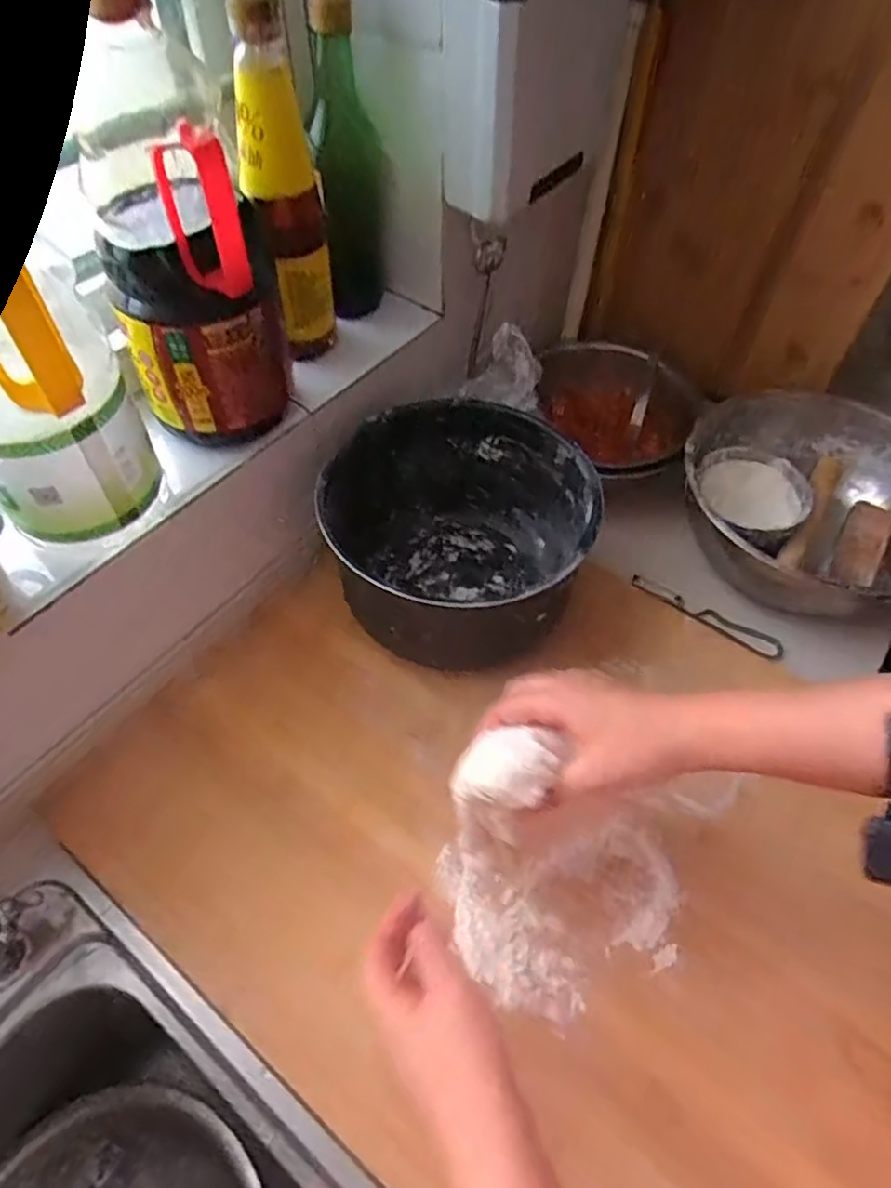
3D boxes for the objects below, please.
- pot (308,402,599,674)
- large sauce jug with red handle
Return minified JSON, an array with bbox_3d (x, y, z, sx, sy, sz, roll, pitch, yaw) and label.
[{"bbox_3d":[0.013,-0.065,0.645,0.231,0.129,0.205,-2,55,-2],"label":"pot"},{"bbox_3d":[-0.194,-0.243,0.519,0.114,0.213,0.139,-14,56,-11],"label":"large sauce jug with red handle"}]

